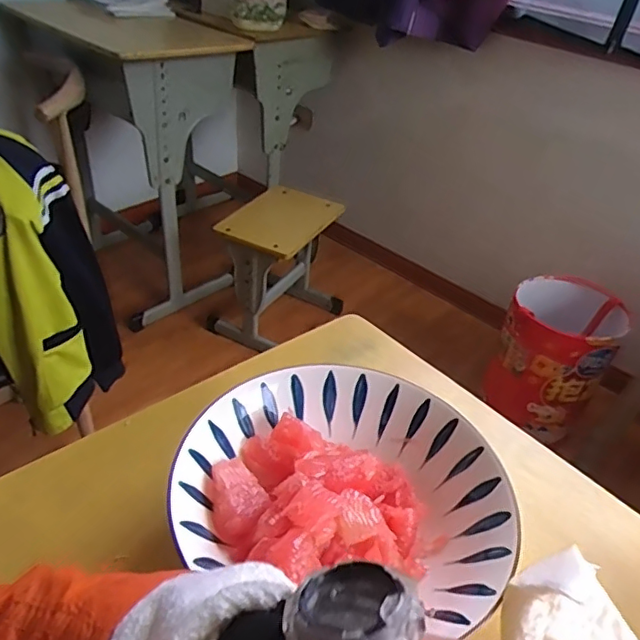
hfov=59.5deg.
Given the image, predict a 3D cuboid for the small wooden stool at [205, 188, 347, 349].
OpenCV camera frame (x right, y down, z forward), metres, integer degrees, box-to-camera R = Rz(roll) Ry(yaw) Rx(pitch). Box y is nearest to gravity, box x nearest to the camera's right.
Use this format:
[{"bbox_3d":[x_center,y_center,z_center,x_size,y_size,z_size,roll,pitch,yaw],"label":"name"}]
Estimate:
[{"bbox_3d":[-0.128,-0.142,1.623,0.236,0.369,0.338,27,43,23],"label":"small wooden stool"}]

